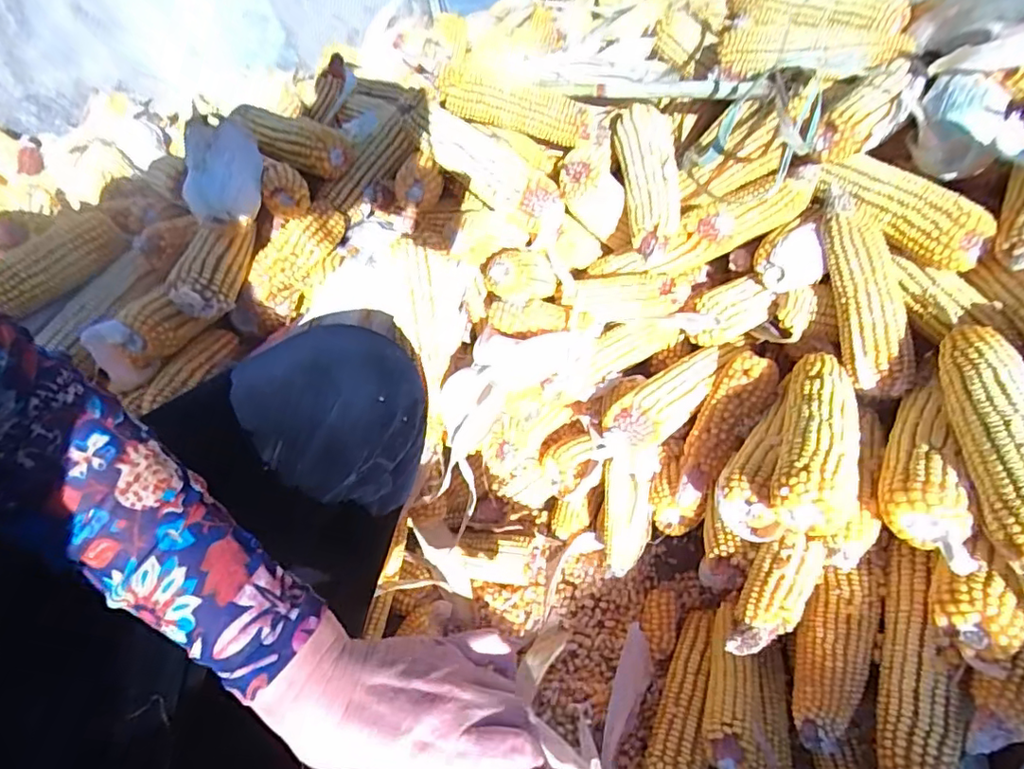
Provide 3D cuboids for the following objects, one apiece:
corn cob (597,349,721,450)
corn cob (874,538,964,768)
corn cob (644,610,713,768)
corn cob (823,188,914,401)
[{"bbox_3d":[0.157,0.014,0.586,0.157,0.038,0.051,-32,53,-28],"label":"corn cob"},{"bbox_3d":[0.305,0.212,0.438,0.047,0.043,0.190,13,59,13],"label":"corn cob"},{"bbox_3d":[0.170,0.300,0.558,0.050,0.051,0.171,18,48,17],"label":"corn cob"},{"bbox_3d":[0.311,-0.081,0.515,0.039,0.044,0.184,-7,80,-7],"label":"corn cob"}]

